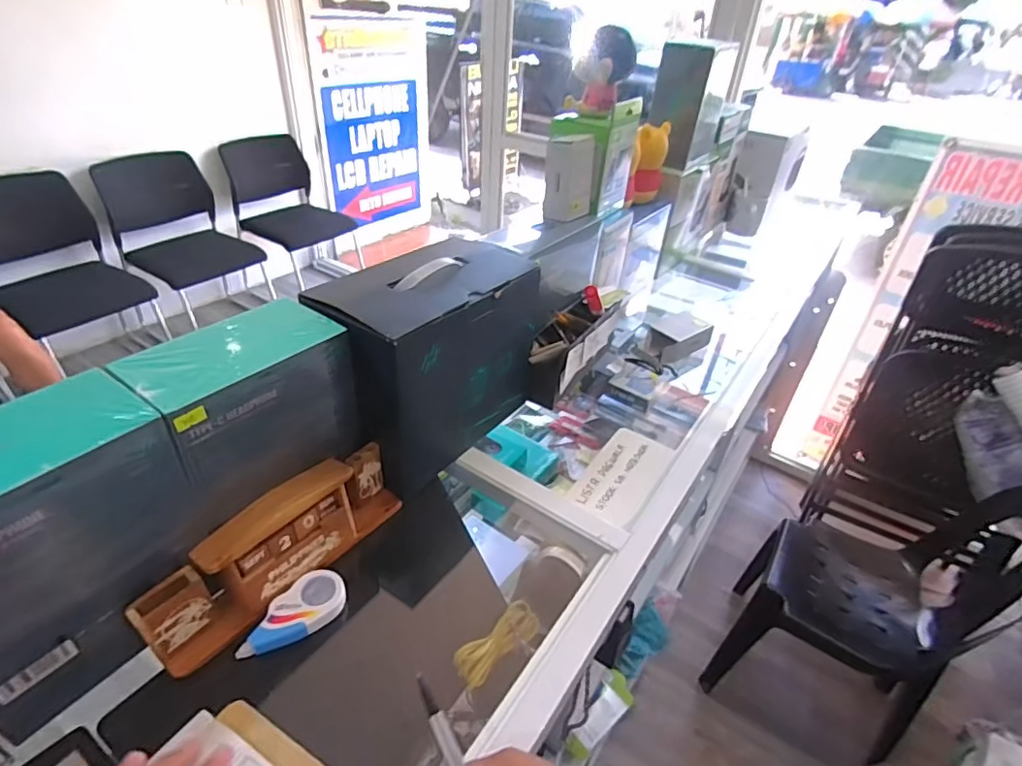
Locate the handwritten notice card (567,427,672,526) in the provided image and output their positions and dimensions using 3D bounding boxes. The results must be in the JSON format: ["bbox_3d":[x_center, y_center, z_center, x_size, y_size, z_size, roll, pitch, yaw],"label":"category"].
[{"bbox_3d":[0.133,0.109,0.661,0.076,0.008,0.149,24,44,27],"label":"handwritten notice card"}]

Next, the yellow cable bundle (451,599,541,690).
[{"bbox_3d":[-0.017,0.323,0.677,0.112,0.018,0.050,-36,49,-17],"label":"yellow cable bundle"}]

